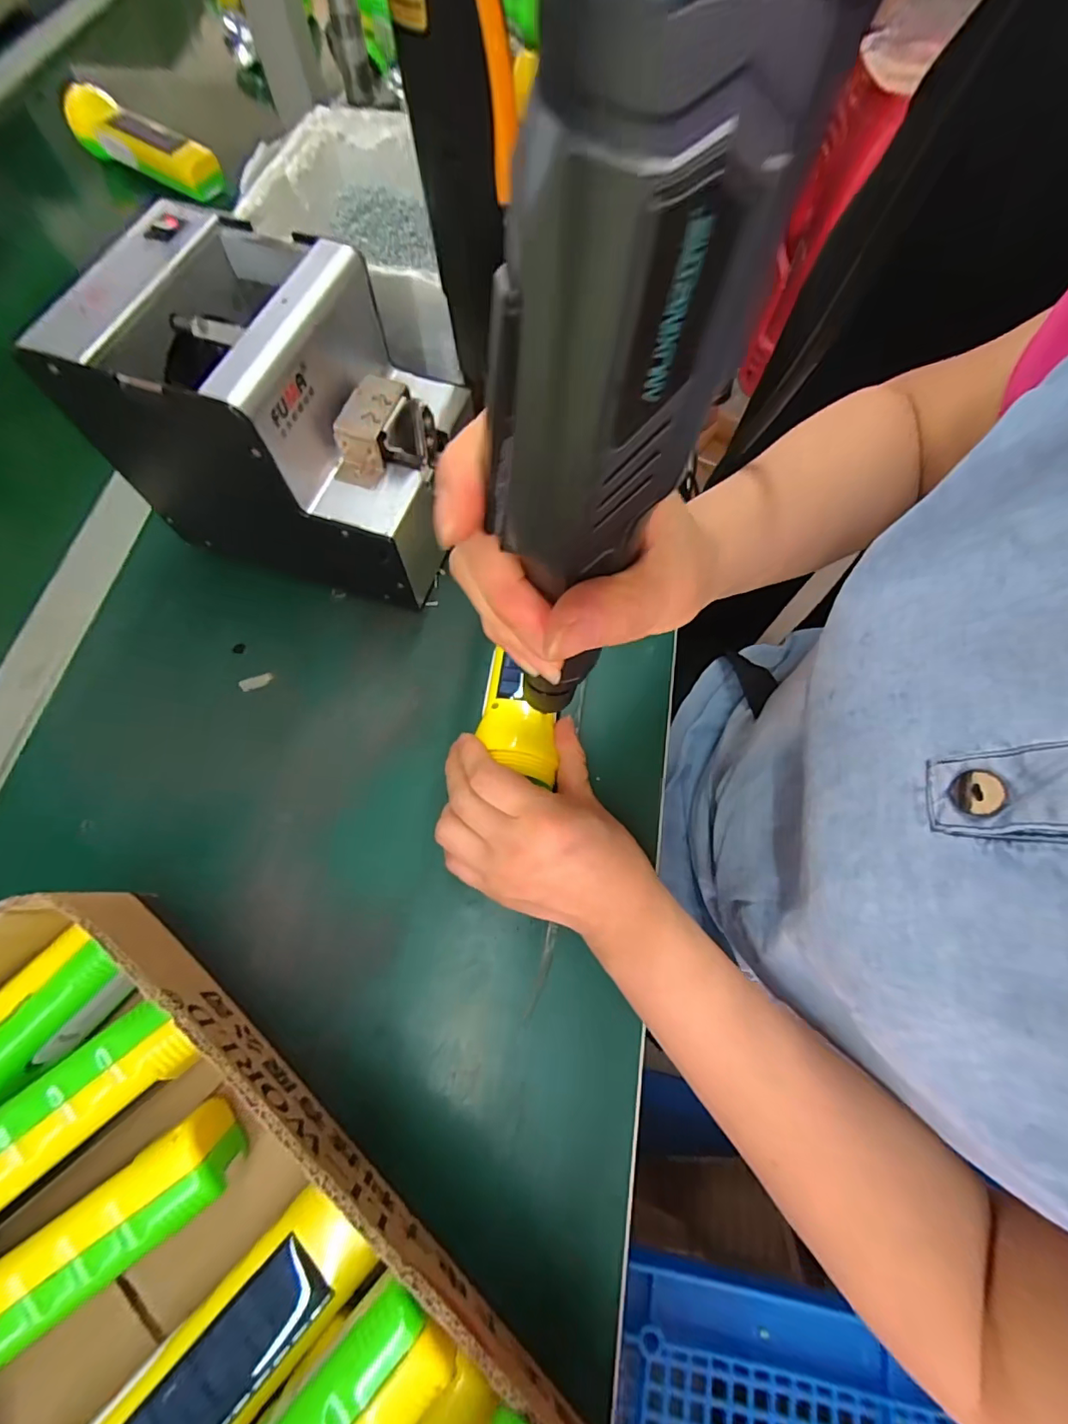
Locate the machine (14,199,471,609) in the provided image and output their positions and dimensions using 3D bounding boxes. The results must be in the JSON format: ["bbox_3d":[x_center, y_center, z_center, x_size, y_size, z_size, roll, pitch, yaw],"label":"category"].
[{"bbox_3d":[-0.141,-0.174,0.315,0.171,0.139,0.126,16,70,6],"label":"machine"}]

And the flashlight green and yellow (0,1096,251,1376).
[{"bbox_3d":[-0.199,0.225,0.190,0.174,0.031,0.035,-33,72,-25],"label":"flashlight green and yellow"}]

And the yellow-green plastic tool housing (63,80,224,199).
[{"bbox_3d":[-0.403,-0.588,0.536,0.164,0.049,0.040,27,72,10],"label":"yellow-green plastic tool housing"}]

